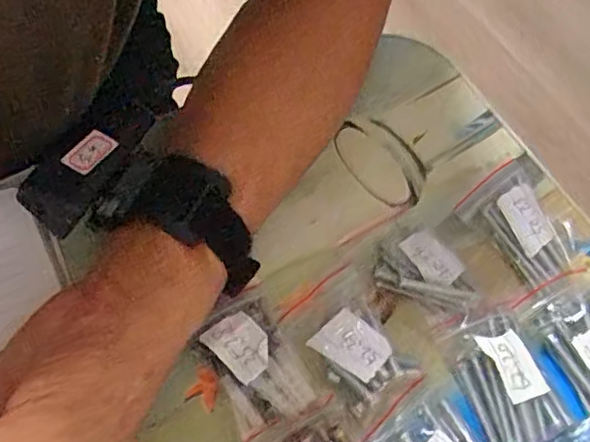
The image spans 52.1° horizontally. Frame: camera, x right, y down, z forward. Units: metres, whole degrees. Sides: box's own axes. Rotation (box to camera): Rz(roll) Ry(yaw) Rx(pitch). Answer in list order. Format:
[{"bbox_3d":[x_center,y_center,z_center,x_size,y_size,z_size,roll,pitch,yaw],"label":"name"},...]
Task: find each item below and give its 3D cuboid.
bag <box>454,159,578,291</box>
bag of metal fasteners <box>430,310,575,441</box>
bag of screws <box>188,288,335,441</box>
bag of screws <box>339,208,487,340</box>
[{"bbox_3d":[0.114,0.002,0.308,0.039,0.012,0.061,-28,65,-13],"label":"bag"},{"bbox_3d":[0.093,0.068,0.269,0.035,0.011,0.061,-20,63,-10],"label":"bag of metal fasteners"},{"bbox_3d":[-0.018,0.065,0.272,0.040,0.009,0.063,-29,65,-14],"label":"bag of screws"},{"bbox_3d":[0.059,0.024,0.296,0.046,0.009,0.067,-26,64,-12],"label":"bag of screws"}]

